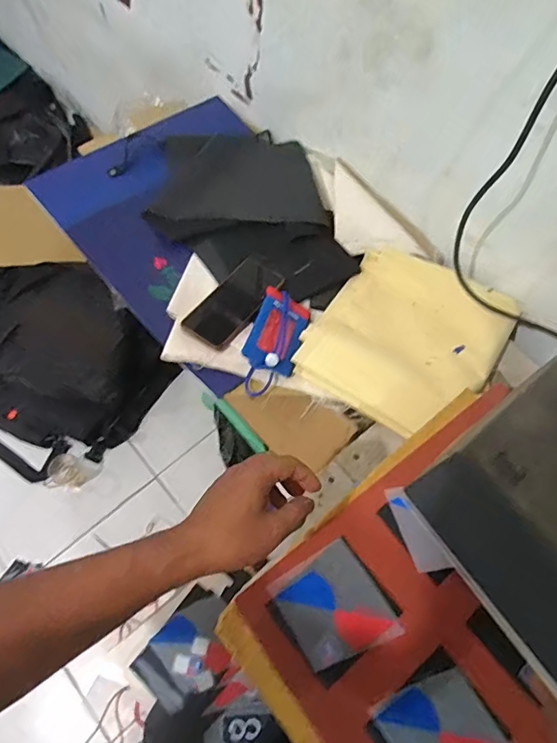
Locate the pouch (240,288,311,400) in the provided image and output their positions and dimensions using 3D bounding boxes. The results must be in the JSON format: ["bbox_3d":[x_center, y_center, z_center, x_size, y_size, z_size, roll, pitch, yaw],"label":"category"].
[{"bbox_3d":[-0.006,-0.043,0.701,0.075,0.050,0.162,26,64,-12],"label":"pouch"}]

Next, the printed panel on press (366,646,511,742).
[{"bbox_3d":[0.143,0.320,0.430,0.095,0.013,0.098,-32,71,-15],"label":"printed panel on press"}]

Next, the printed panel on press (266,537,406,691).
[{"bbox_3d":[0.053,0.226,0.470,0.099,0.005,0.098,-31,71,-15],"label":"printed panel on press"}]

